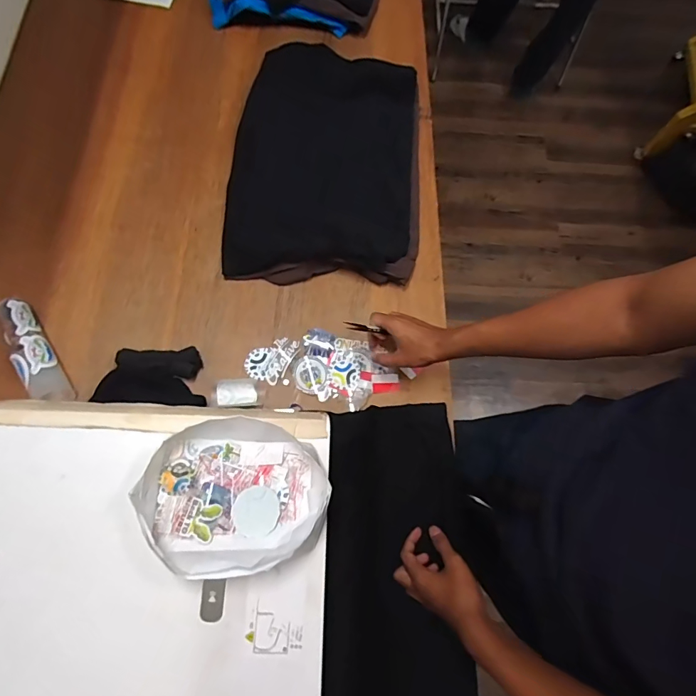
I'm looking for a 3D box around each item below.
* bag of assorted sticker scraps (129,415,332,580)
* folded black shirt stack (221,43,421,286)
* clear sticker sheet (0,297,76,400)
[{"bbox_3d":[-0.124,0.158,0.479,0.194,0.055,0.159,-6,72,-6],"label":"bag of assorted sticker scraps"},{"bbox_3d":[-0.039,-0.360,0.822,0.354,0.060,0.511,4,72,-1],"label":"folded black shirt stack"},{"bbox_3d":[-0.498,0.007,0.684,0.054,0.048,0.195,-31,76,-11],"label":"clear sticker sheet"}]

